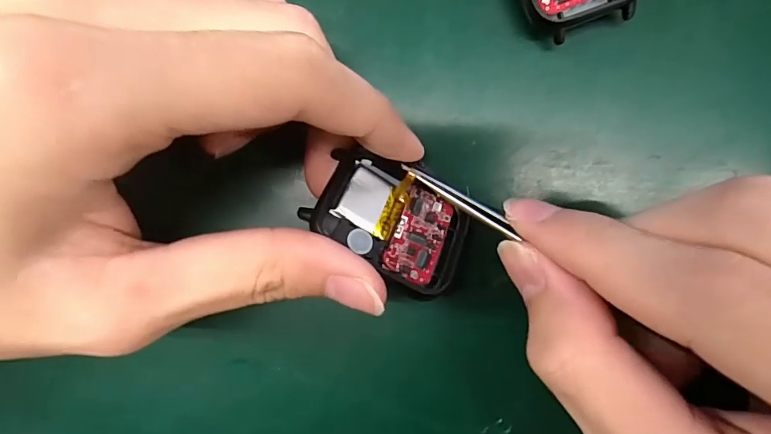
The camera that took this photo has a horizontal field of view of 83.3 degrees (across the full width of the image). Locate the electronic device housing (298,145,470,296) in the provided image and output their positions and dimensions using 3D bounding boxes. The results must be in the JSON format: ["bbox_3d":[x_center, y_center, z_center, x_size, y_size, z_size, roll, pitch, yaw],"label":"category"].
[{"bbox_3d":[0.002,0.001,0.128,0.046,0.012,0.032,35,59,-7],"label":"electronic device housing"}]

